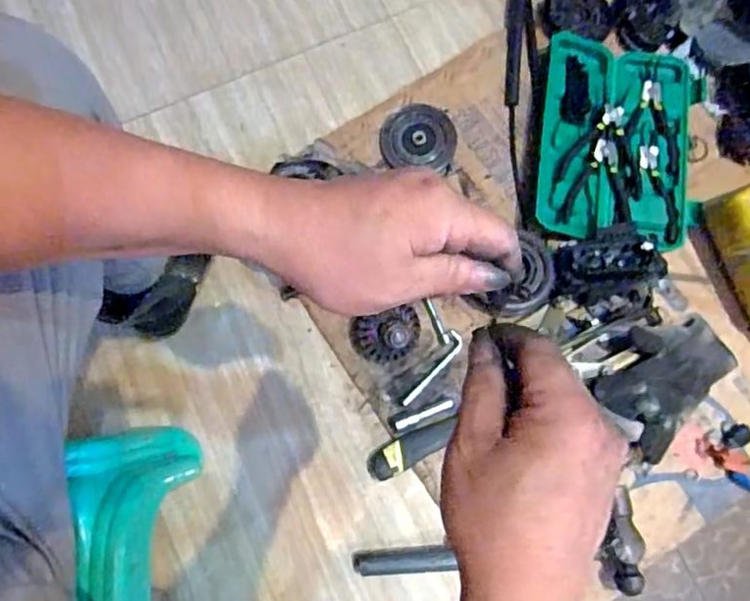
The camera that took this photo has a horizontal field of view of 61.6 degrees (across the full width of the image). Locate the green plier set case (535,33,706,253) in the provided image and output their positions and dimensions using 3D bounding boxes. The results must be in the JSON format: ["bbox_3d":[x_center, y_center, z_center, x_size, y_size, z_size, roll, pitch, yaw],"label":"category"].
[{"bbox_3d":[0.339,-0.219,0.866,0.218,0.029,0.297,10,76,2],"label":"green plier set case"}]

